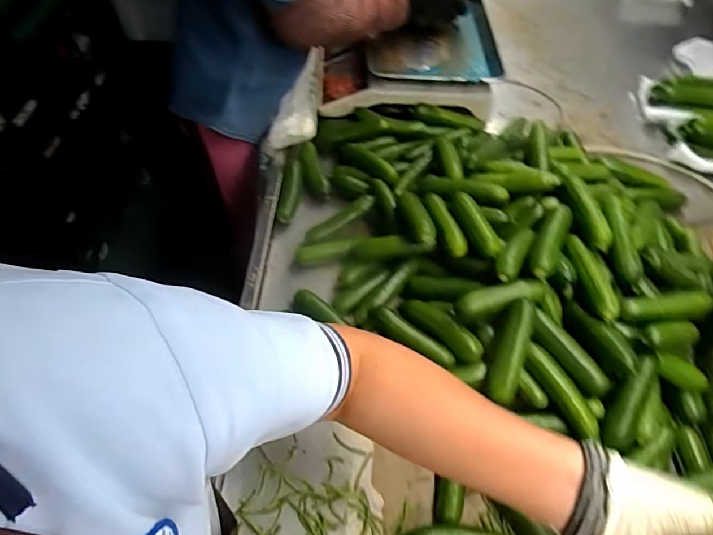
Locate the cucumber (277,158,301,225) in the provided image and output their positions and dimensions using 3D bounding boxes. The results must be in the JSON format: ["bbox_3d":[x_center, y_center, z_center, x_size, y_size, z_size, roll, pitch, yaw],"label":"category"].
[{"bbox_3d":[-0.104,-0.126,0.715,0.031,0.034,0.120,5,57,0],"label":"cucumber"}]

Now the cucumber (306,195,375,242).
[{"bbox_3d":[-0.024,-0.072,0.684,0.116,0.025,0.023,-31,65,2],"label":"cucumber"}]

